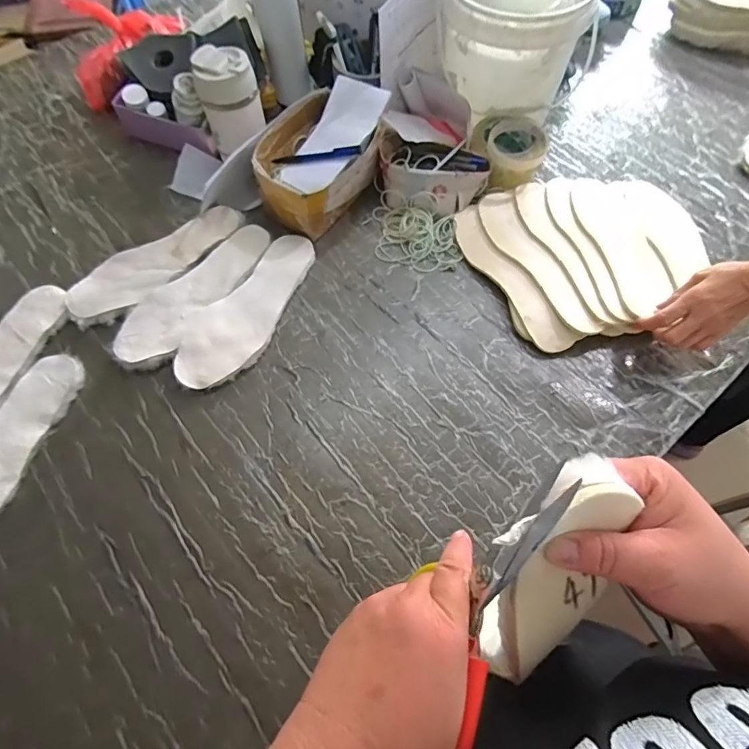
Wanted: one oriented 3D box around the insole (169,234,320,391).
[{"bbox_3d":[-0.162,-0.089,0.632,0.104,0.014,0.250,37,70,17],"label":"insole"}]

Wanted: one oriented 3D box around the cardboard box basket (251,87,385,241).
[{"bbox_3d":[-0.088,-0.314,0.706,0.152,0.076,0.188,32,67,15],"label":"cardboard box basket"}]

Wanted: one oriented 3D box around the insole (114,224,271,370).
[{"bbox_3d":[-0.244,-0.116,0.647,0.084,0.014,0.258,31,68,15],"label":"insole"}]

